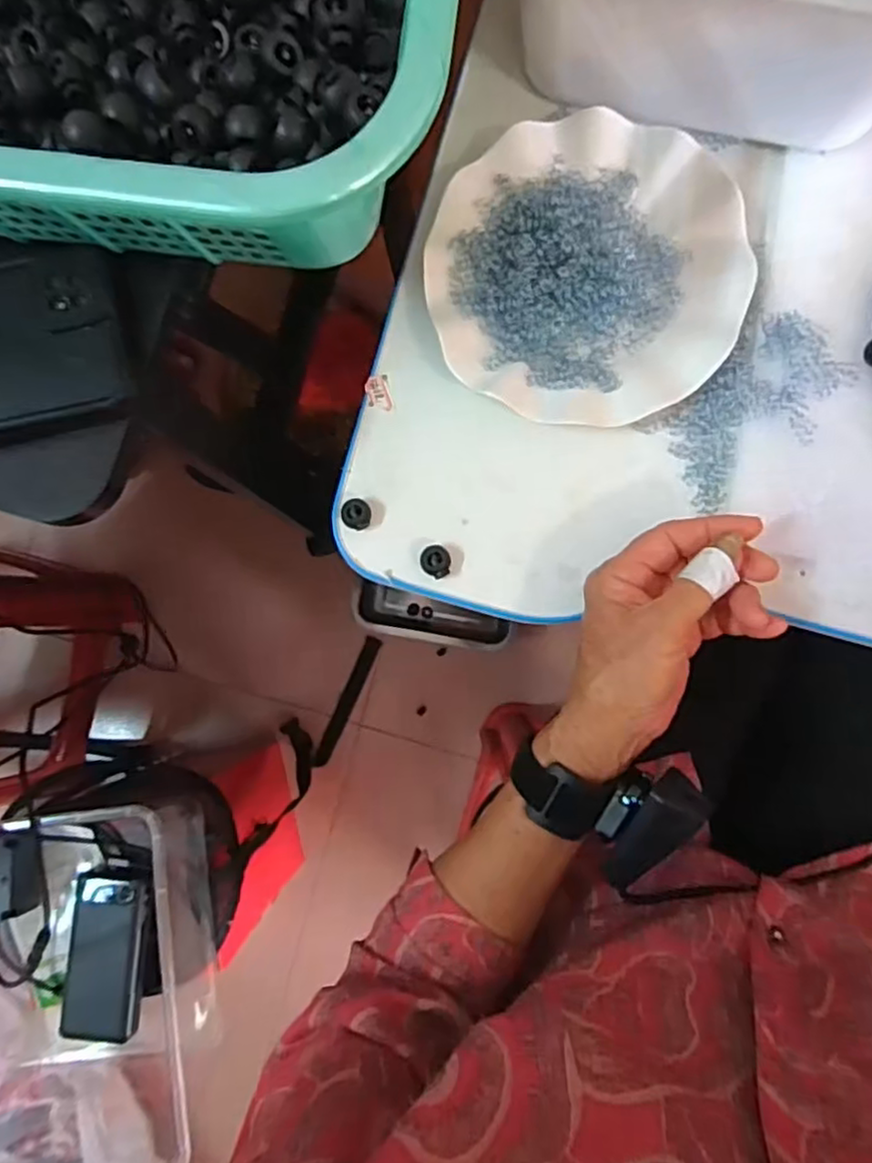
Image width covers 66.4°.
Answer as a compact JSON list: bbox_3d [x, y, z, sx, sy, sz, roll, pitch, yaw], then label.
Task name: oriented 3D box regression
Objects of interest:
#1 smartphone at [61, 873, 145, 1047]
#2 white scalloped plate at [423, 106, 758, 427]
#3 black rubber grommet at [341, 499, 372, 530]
[{"bbox_3d":[-0.330,0.369,0.661,0.078,0.017,0.151,-5,73,3],"label":"smartphone"},{"bbox_3d":[0.088,-0.182,0.394,0.179,0.026,0.176,0,86,3],"label":"white scalloped plate"},{"bbox_3d":[-0.047,-0.040,0.398,0.018,0.011,0.017,0,86,3],"label":"black rubber grommet"}]

